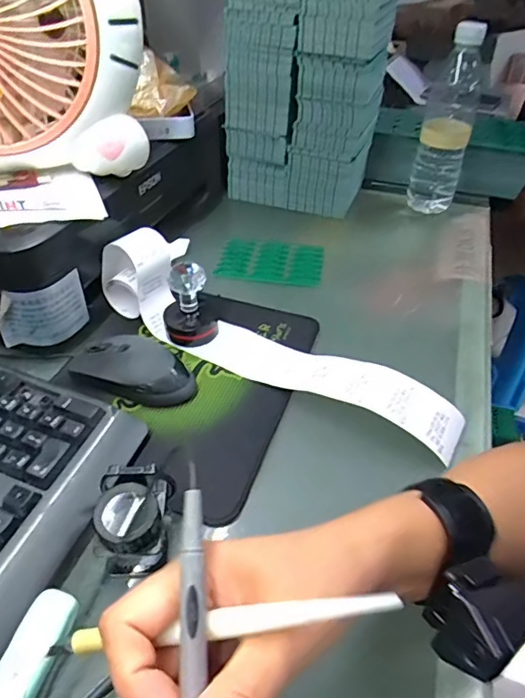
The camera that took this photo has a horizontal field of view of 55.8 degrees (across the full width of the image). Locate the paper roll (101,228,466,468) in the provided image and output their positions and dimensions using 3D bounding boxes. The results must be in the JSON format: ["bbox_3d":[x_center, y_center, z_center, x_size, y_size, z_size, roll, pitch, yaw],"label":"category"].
[{"bbox_3d":[-0.004,-0.022,0.450,0.383,0.071,0.069,25,47,24],"label":"paper roll"}]

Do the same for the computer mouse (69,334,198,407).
[{"bbox_3d":[-0.113,0.015,0.431,0.111,0.031,0.051,11,43,11],"label":"computer mouse"}]

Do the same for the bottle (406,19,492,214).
[{"bbox_3d":[0.247,-0.298,0.655,0.066,0.223,0.061,15,43,14],"label":"bottle"}]

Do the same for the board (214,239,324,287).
[{"bbox_3d":[0.010,-0.106,0.607,0.125,0.009,0.085,7,42,5],"label":"board"}]

